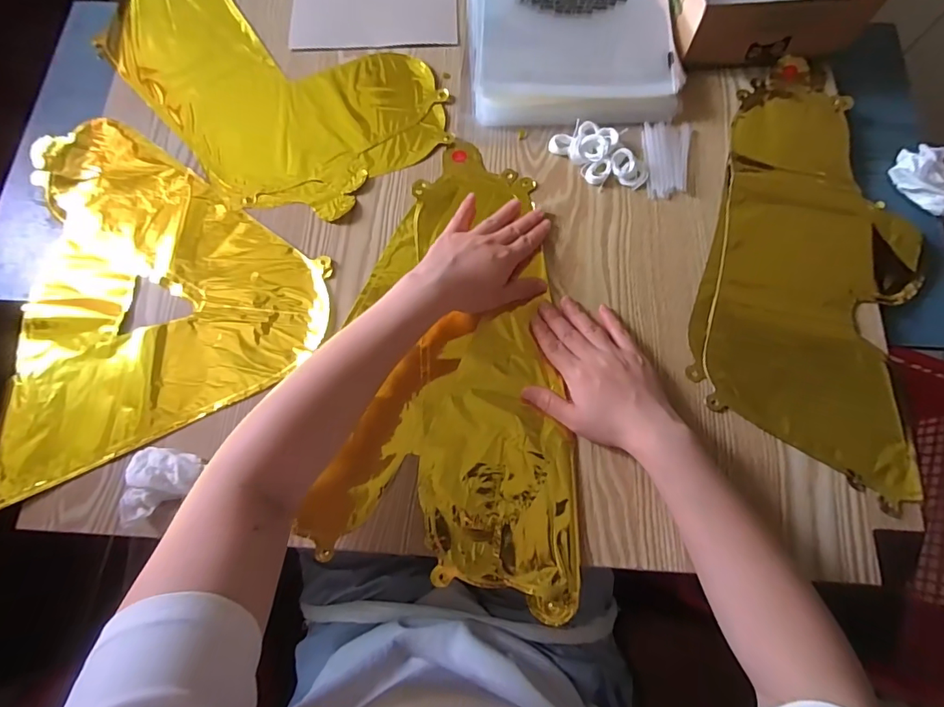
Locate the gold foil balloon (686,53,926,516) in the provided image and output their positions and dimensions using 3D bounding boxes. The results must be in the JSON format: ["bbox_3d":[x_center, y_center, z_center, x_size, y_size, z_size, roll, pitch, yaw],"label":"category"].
[{"bbox_3d":[0.333,-0.100,0.442,0.196,0.010,0.413,16,76,6],"label":"gold foil balloon"}]

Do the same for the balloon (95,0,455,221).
[{"bbox_3d":[-0.238,-0.308,0.519,0.409,0.006,0.232,39,80,11],"label":"balloon"}]

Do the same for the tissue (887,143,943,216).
[{"bbox_3d":[0.459,-0.185,0.475,0.058,0.021,0.082,13,76,5],"label":"tissue"}]

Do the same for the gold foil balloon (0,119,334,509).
[{"bbox_3d":[-0.333,-0.091,0.456,0.315,0.017,0.349,-25,76,-5],"label":"gold foil balloon"}]

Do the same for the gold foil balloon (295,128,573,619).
[{"bbox_3d":[-0.008,-0.002,0.437,0.222,0.015,0.407,6,75,4],"label":"gold foil balloon"}]

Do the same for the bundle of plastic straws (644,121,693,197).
[{"bbox_3d":[0.201,-0.199,0.477,0.049,0.005,0.085,4,75,3],"label":"bundle of plastic straws"}]

